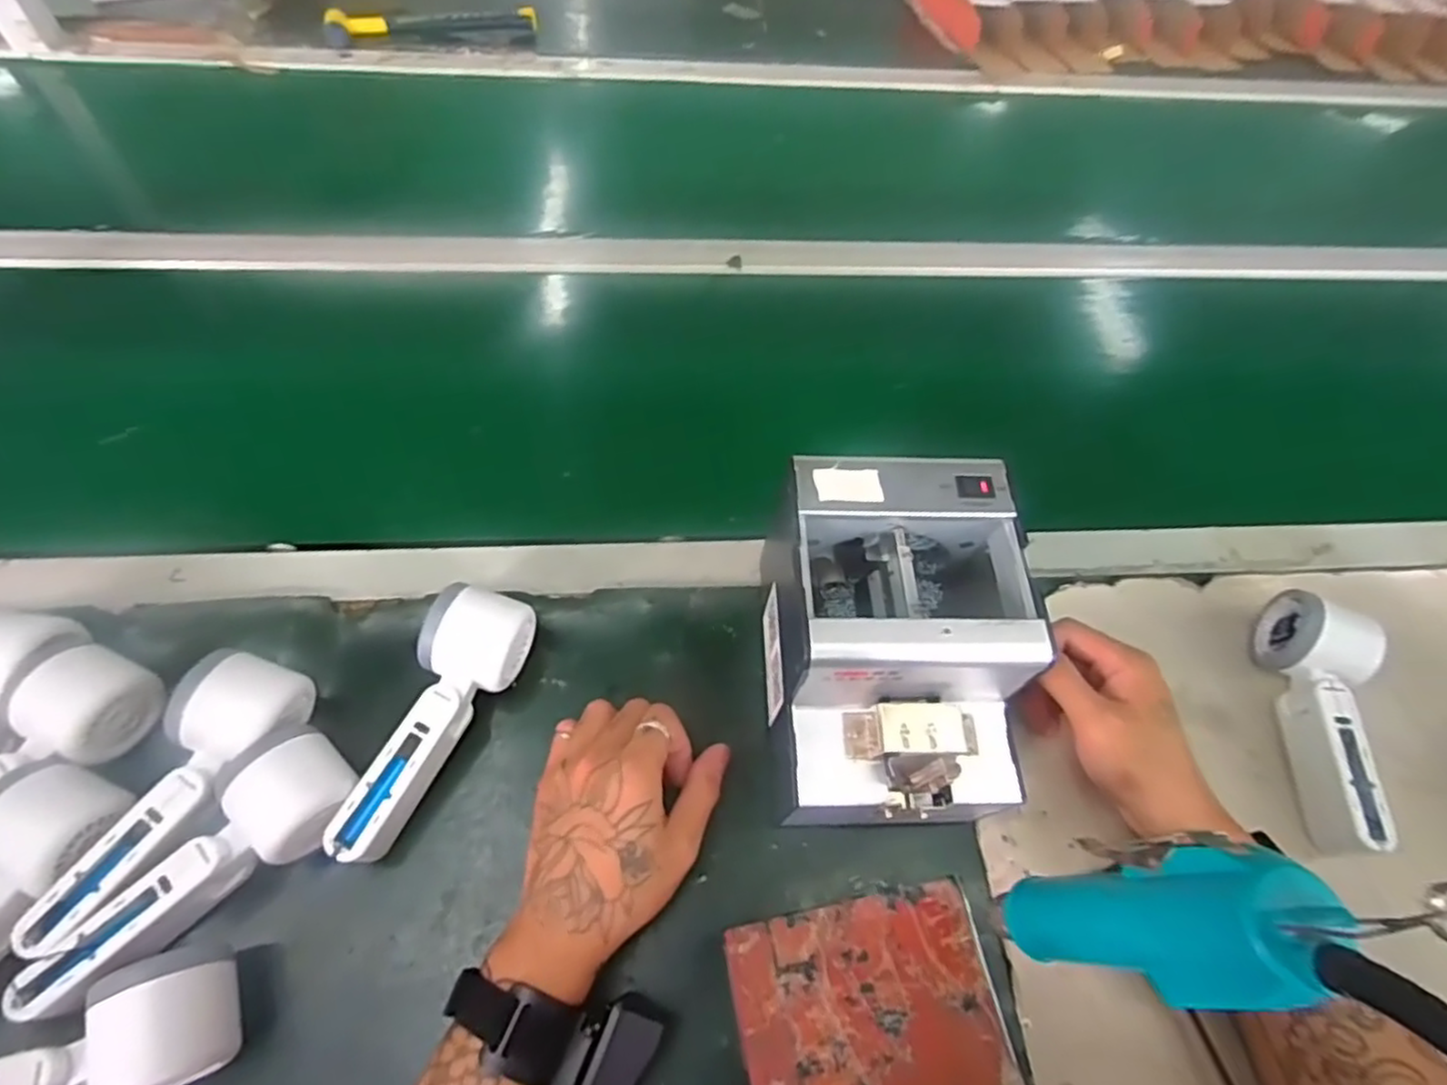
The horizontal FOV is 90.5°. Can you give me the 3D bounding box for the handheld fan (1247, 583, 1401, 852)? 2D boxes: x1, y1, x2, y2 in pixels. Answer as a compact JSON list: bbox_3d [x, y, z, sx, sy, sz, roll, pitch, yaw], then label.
[{"bbox_3d":[0.405,0.113,0.473,0.051,0.054,0.175,9,59,1],"label":"handheld fan"}]

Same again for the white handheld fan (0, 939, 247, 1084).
[{"bbox_3d":[-0.330,0.255,0.349,0.165,0.056,0.067,-14,62,-12],"label":"white handheld fan"}]

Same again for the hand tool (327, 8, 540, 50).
[{"bbox_3d":[-0.355,-0.638,0.881,0.245,0.026,0.043,-14,61,-12],"label":"hand tool"}]

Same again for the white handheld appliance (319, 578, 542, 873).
[{"bbox_3d":[-0.172,0.109,0.434,0.056,0.060,0.162,15,59,5],"label":"white handheld appliance"}]

